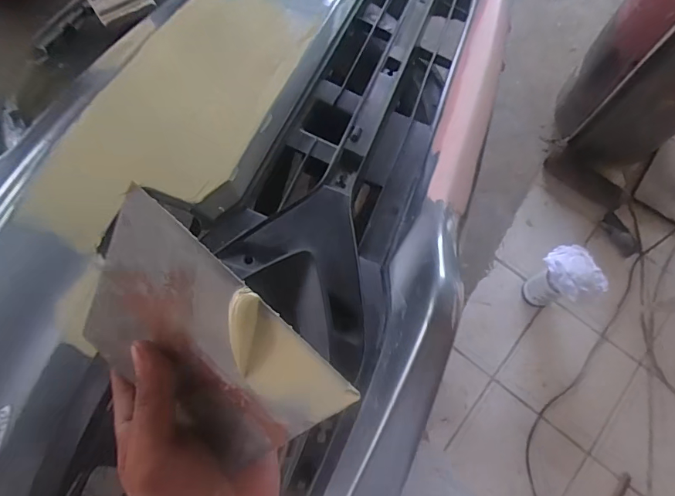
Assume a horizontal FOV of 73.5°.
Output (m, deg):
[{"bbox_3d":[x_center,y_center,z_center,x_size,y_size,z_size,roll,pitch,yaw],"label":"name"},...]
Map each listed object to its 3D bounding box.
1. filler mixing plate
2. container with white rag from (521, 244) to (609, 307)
[{"bbox_3d":[-0.070,0.050,0.225,0.137,0.006,0.093,41,115,6],"label":"filler mixing plate"},{"bbox_3d":[0.605,0.093,1.256,0.131,0.226,0.141,-20,73,-8],"label":"container with white rag"}]

